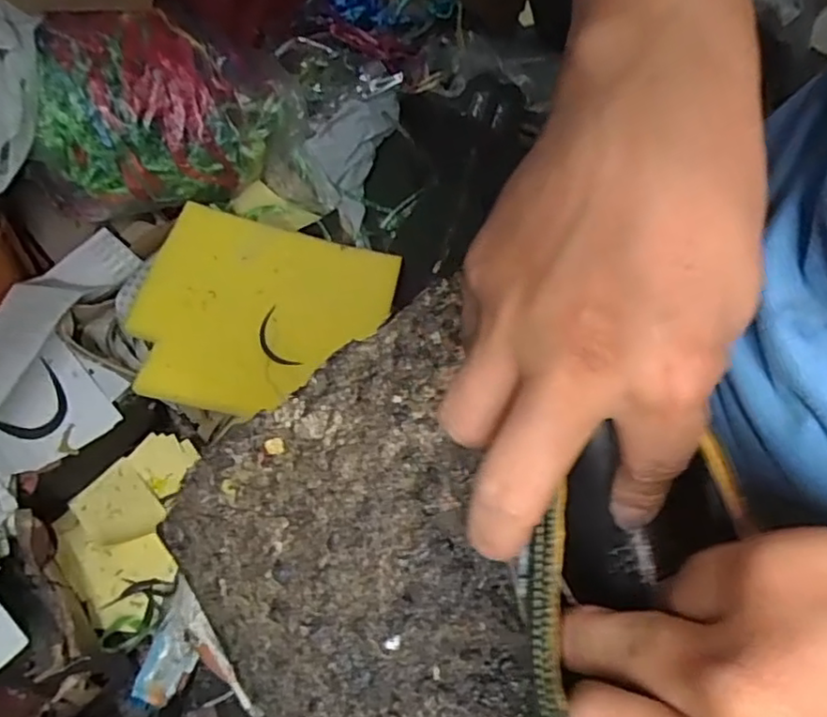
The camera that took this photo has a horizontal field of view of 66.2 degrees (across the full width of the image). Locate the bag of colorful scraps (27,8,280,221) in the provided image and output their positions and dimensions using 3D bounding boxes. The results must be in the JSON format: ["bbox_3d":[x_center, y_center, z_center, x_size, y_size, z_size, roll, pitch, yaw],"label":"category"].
[{"bbox_3d":[-0.294,-0.272,0.711,0.259,0.174,0.133,-28,66,-16],"label":"bag of colorful scraps"}]

